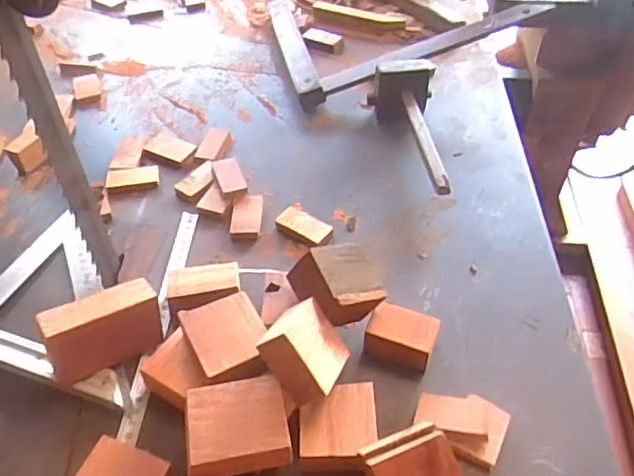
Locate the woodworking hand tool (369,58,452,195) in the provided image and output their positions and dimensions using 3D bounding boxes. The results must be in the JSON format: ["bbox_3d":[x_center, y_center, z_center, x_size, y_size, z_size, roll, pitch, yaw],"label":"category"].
[{"bbox_3d":[0.102,-0.118,0.658,0.074,0.062,0.205,-1,46,1],"label":"woodworking hand tool"}]

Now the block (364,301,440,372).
[{"bbox_3d":[0.070,0.083,0.487,0.053,0.034,0.043,19,49,19],"label":"block"}]

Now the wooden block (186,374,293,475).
[{"bbox_3d":[-0.054,0.128,0.401,0.067,0.020,0.059,-8,48,-7],"label":"wooden block"}]

